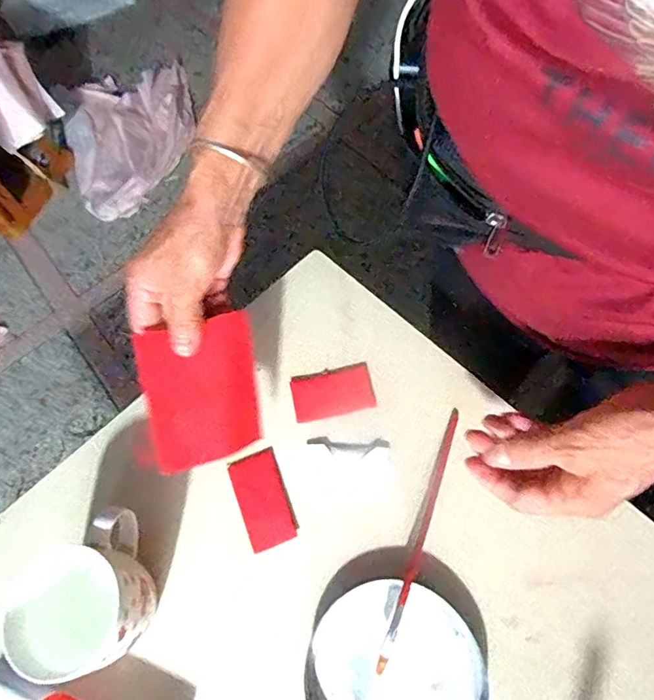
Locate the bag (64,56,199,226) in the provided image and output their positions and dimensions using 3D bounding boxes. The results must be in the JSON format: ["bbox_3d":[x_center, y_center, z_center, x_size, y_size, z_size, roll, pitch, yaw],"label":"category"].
[{"bbox_3d":[-0.599,-0.664,1.530,0.395,0.113,0.560,-17,65,-2],"label":"bag"}]

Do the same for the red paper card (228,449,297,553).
[{"bbox_3d":[-0.057,0.131,0.436,0.040,0.004,0.079,-22,65,-4],"label":"red paper card"}]

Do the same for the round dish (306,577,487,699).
[{"bbox_3d":[0.050,0.243,0.367,0.125,0.014,0.125,-2,65,5],"label":"round dish"}]

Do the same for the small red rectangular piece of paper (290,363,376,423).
[{"bbox_3d":[0.005,0.040,0.466,0.073,0.008,0.046,-11,64,1],"label":"small red rectangular piece of paper"}]

